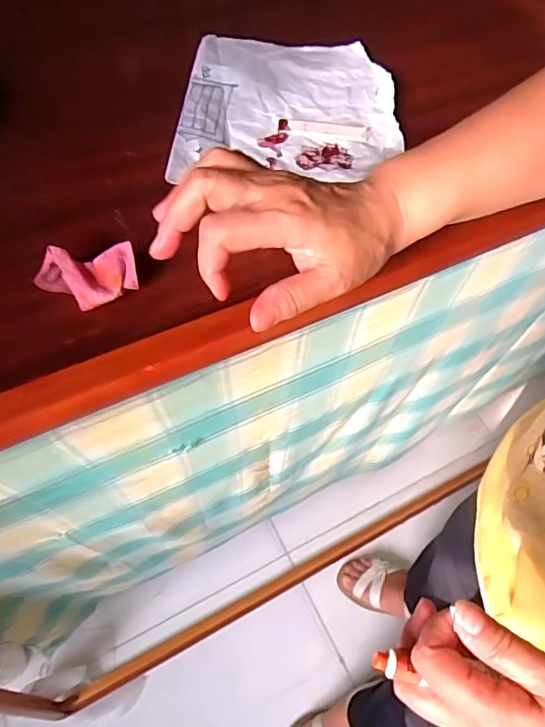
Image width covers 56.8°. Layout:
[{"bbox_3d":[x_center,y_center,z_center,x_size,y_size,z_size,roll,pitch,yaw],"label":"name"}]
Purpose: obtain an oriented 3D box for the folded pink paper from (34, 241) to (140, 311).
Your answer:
[{"bbox_3d":[-0.150,-0.071,0.410,0.077,0.035,0.037,-11,62,-10],"label":"folded pink paper"}]

